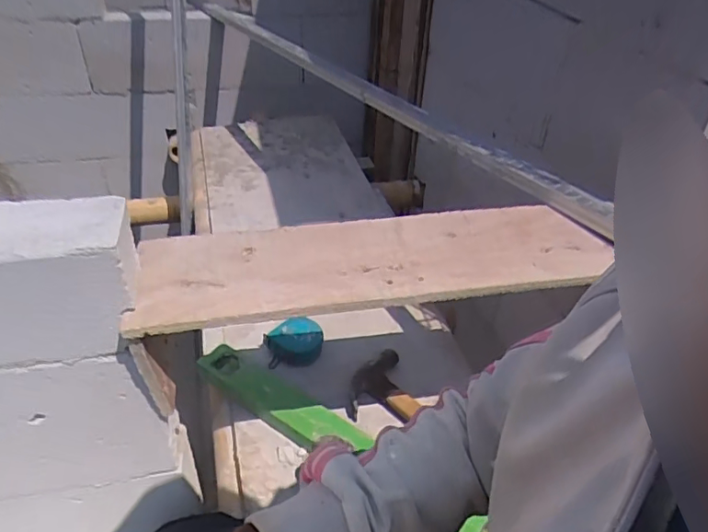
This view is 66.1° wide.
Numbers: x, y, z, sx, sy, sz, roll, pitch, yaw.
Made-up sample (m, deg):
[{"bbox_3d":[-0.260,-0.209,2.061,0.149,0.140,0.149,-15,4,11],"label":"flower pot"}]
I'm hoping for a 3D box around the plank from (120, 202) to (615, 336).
[{"bbox_3d":[0.027,-0.010,0.567,0.476,0.014,0.134,-6,39,-12],"label":"plank"}]

